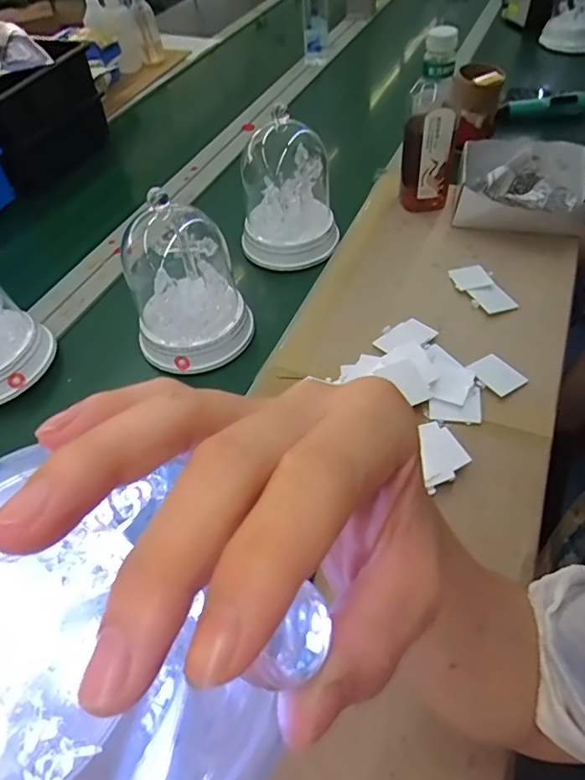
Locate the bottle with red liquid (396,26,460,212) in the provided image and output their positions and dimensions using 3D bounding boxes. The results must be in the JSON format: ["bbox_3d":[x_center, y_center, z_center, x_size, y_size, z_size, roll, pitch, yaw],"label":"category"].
[{"bbox_3d":[0.211,-0.399,0.766,0.079,0.234,0.069,5,52,10],"label":"bottle with red liquid"}]

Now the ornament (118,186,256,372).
[{"bbox_3d":[-0.138,-0.138,0.623,0.141,0.200,0.129,-18,52,-9],"label":"ornament"}]

